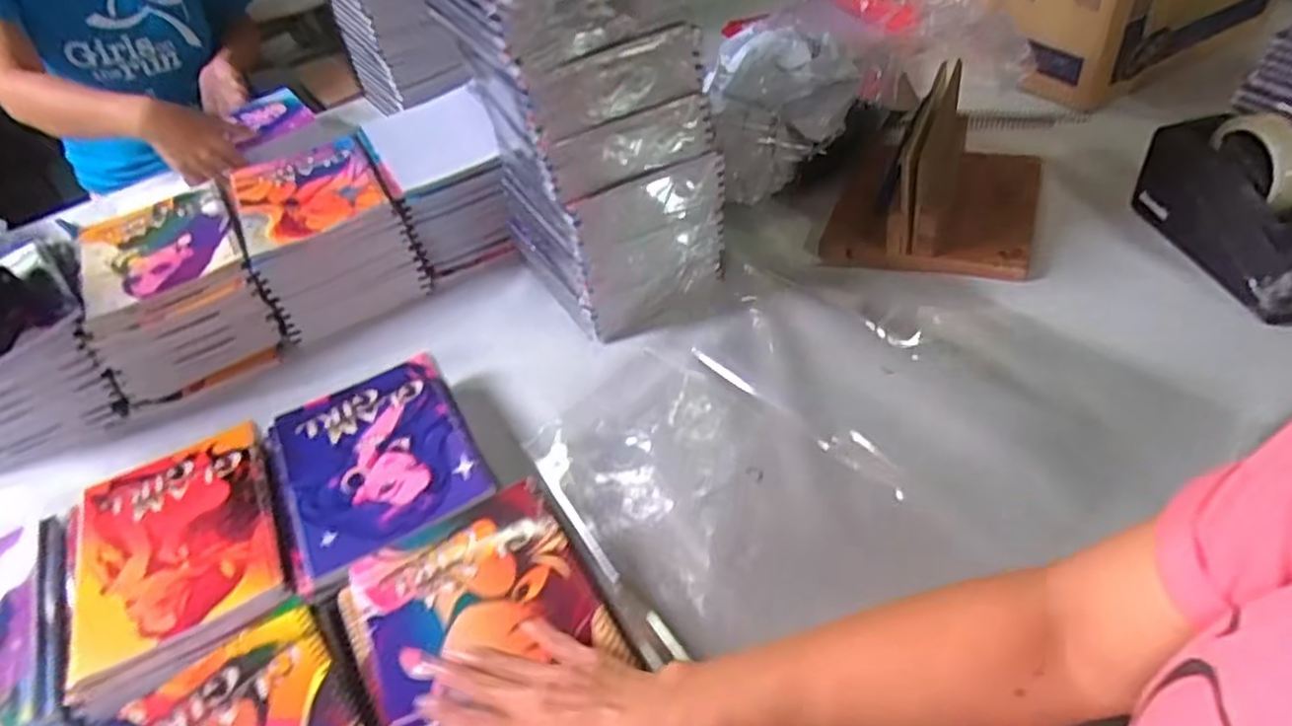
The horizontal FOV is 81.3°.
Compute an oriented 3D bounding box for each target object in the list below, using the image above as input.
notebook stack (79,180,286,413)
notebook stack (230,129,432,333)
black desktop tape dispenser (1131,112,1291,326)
[{"bbox_3d":[-0.502,-0.078,0.813,0.159,0.113,0.199,-27,47,-18],"label":"notebook stack"},{"bbox_3d":[-0.352,-0.149,0.839,0.156,0.107,0.196,-24,46,-13],"label":"notebook stack"},{"bbox_3d":[0.536,-0.139,0.673,0.069,0.100,0.210,-14,45,-2],"label":"black desktop tape dispenser"}]

